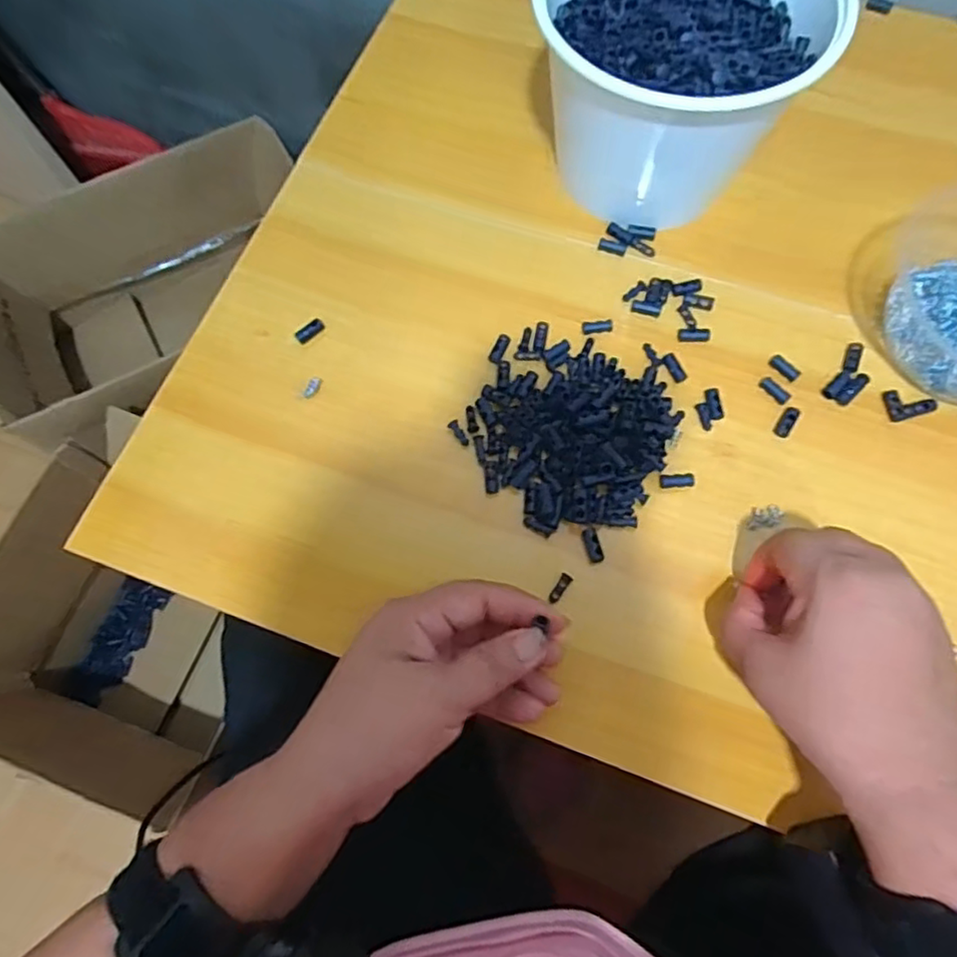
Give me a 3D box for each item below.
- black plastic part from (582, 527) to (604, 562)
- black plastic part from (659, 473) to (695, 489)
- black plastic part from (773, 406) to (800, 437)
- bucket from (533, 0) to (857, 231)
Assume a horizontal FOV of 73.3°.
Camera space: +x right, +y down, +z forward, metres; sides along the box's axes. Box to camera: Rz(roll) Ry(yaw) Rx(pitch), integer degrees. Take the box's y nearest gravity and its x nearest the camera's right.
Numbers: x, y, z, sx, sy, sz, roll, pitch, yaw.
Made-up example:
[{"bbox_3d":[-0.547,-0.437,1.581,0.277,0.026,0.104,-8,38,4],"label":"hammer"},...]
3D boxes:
[{"bbox_3d":[0.063,0.036,0.352,0.008,0.006,0.019,-14,72,-5],"label":"black plastic part"},{"bbox_3d":[0.112,0.001,0.363,0.019,0.004,0.007,-4,71,-1],"label":"black plastic part"},{"bbox_3d":[0.181,-0.033,0.377,0.008,0.004,0.019,32,74,10],"label":"black plastic part"},{"bbox_3d":[0.115,-0.245,0.394,0.160,0.111,0.153,0,71,0],"label":"bucket"}]

